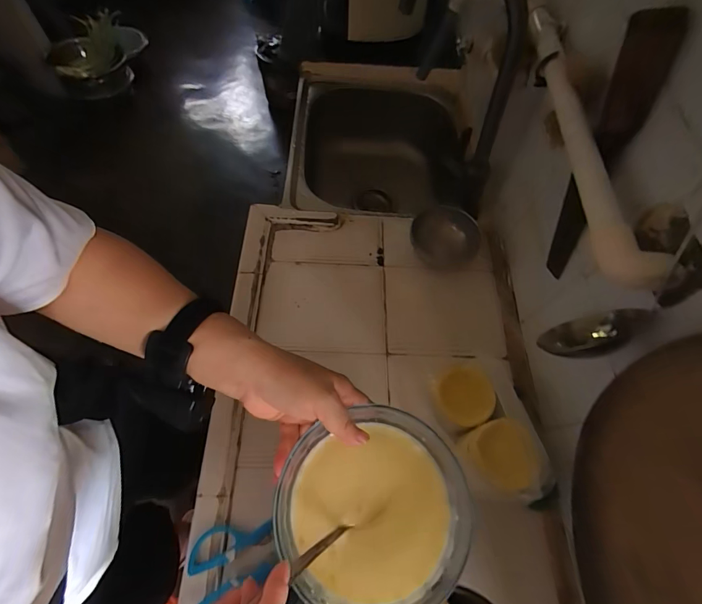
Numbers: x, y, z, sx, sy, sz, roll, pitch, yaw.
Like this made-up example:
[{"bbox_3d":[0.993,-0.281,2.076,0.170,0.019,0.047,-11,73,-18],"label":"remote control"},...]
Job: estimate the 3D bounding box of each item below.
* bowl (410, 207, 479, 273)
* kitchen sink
[{"bbox_3d":[0.149,-0.103,0.589,0.104,0.050,0.091,8,62,2],"label":"bowl"},{"bbox_3d":[0.061,-0.295,0.827,0.365,0.237,0.417,4,62,0],"label":"kitchen sink"}]

